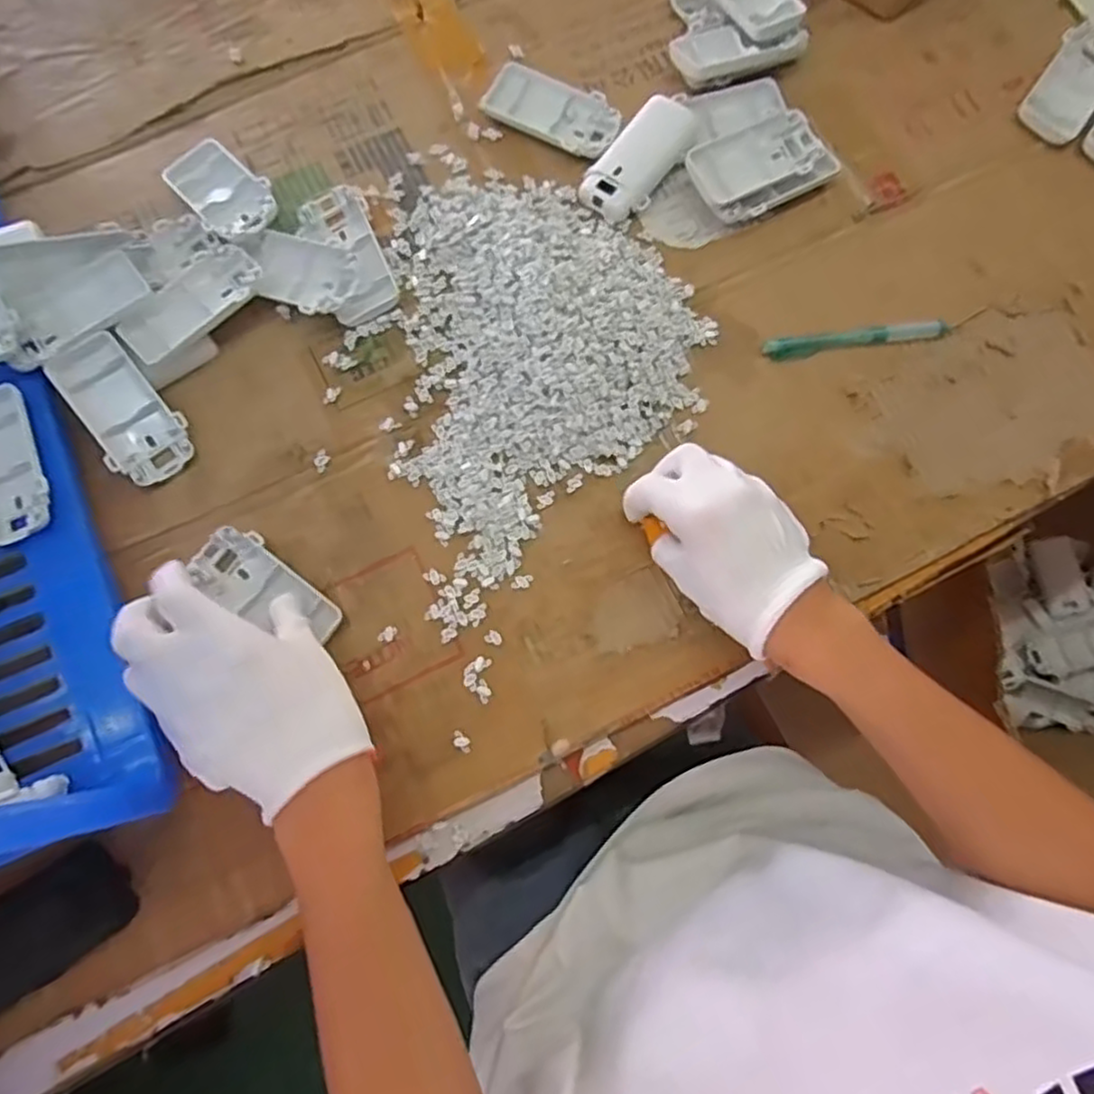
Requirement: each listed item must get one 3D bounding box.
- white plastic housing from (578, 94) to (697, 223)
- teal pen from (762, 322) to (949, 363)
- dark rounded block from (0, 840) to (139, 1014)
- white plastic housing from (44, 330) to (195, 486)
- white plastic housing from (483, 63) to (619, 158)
[{"bbox_3d":[0.066,-0.277,0.510,0.044,0.018,0.100,37,81,7],"label":"white plastic housing"},{"bbox_3d":[0.212,-0.142,0.492,0.125,0.011,0.014,-7,79,-2],"label":"teal pen"},{"bbox_3d":[-0.294,0.220,0.402,0.114,0.034,0.053,-35,81,-7],"label":"dark rounded block"},{"bbox_3d":[-0.270,-0.086,0.457,0.050,0.009,0.095,-39,99,-9],"label":"white plastic housing"},{"bbox_3d":[0.004,-0.317,0.521,0.096,0.017,0.052,26,80,5],"label":"white plastic housing"}]

